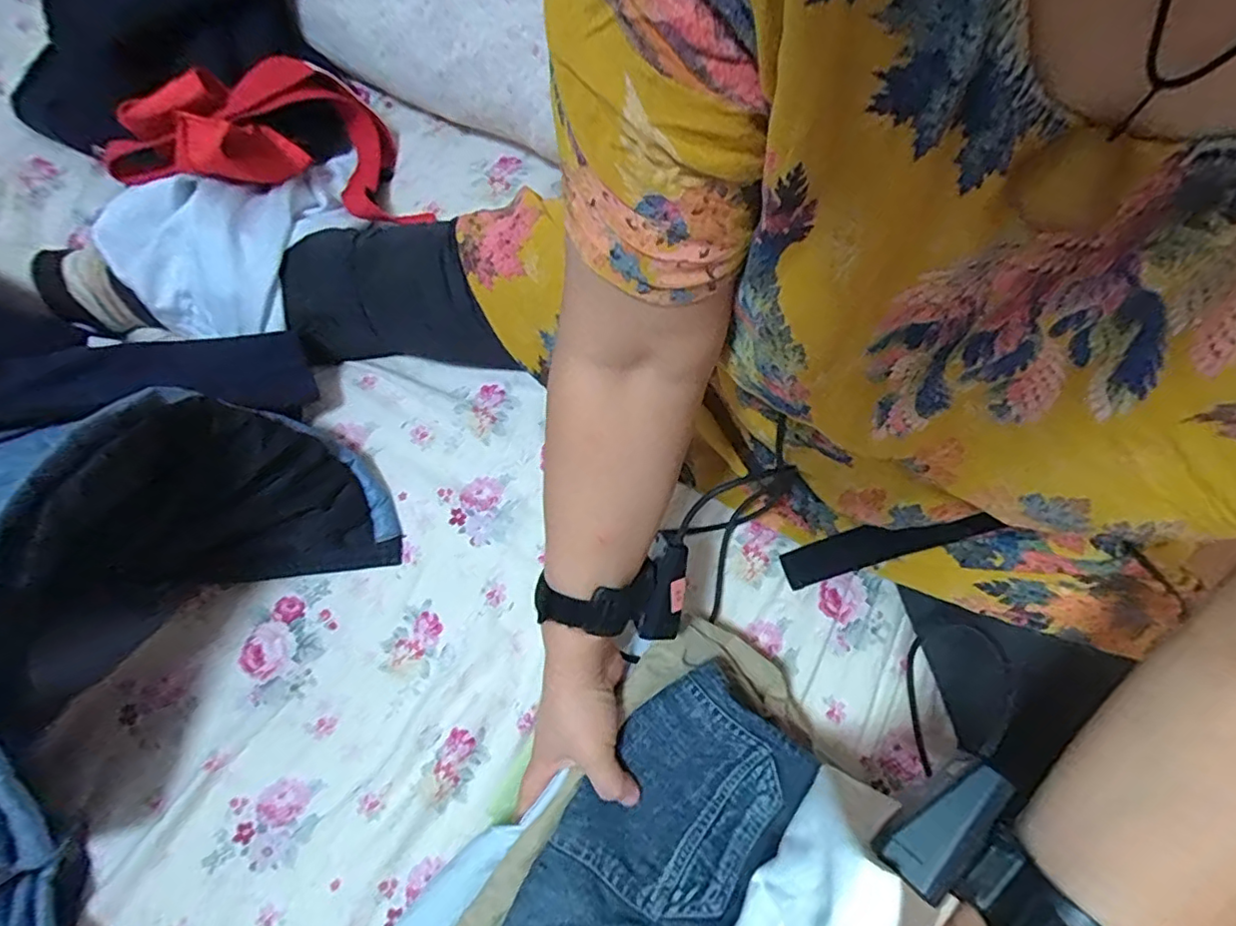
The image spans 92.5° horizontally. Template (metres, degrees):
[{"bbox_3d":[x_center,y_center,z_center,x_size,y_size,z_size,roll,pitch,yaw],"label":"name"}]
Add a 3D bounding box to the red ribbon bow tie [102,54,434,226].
[{"bbox_3d":[-0.336,-0.300,0.560,0.242,0.131,0.114,-9,73,-1],"label":"red ribbon bow tie"}]

